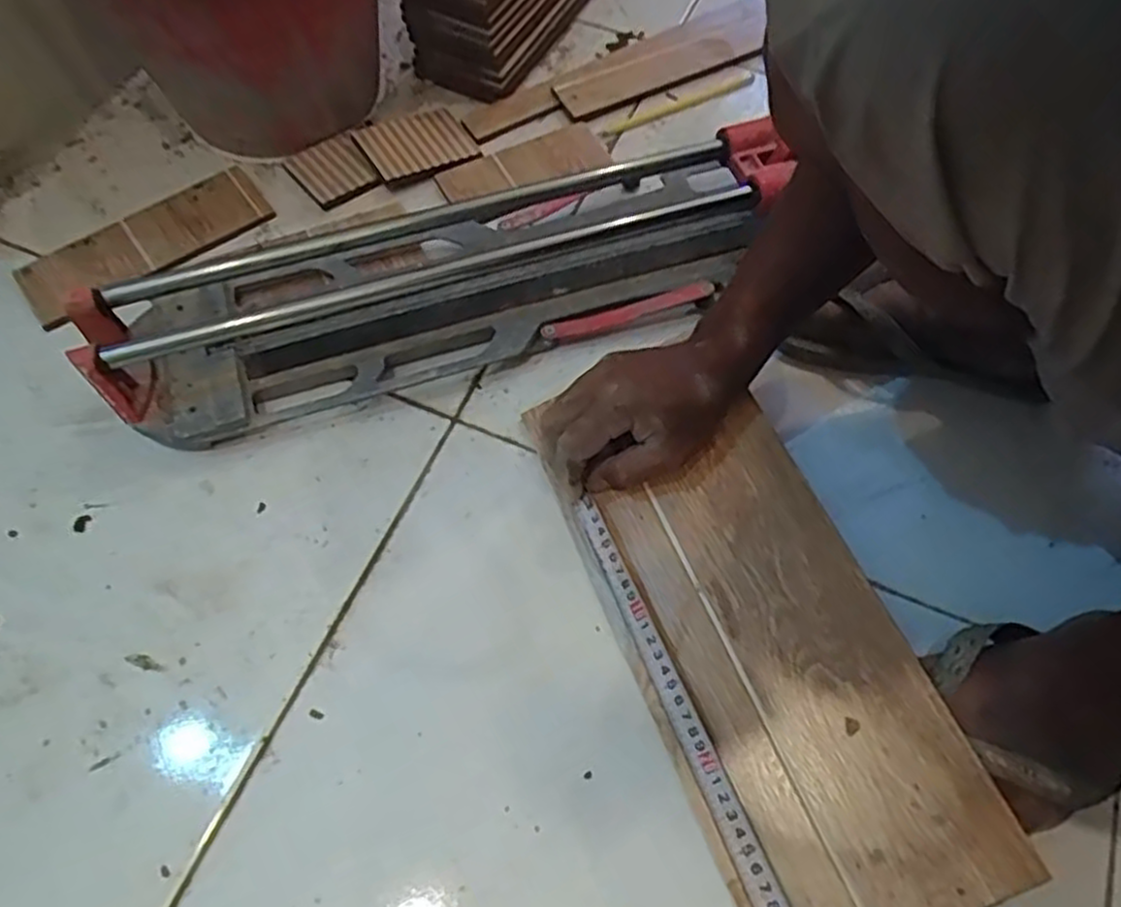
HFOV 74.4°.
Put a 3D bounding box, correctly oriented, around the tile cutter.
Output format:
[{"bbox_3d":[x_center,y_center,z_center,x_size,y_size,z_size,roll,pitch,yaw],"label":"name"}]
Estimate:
[{"bbox_3d":[-0.073,-0.141,0.583,0.548,0.085,0.135,-18,65,-9],"label":"tile cutter"}]

